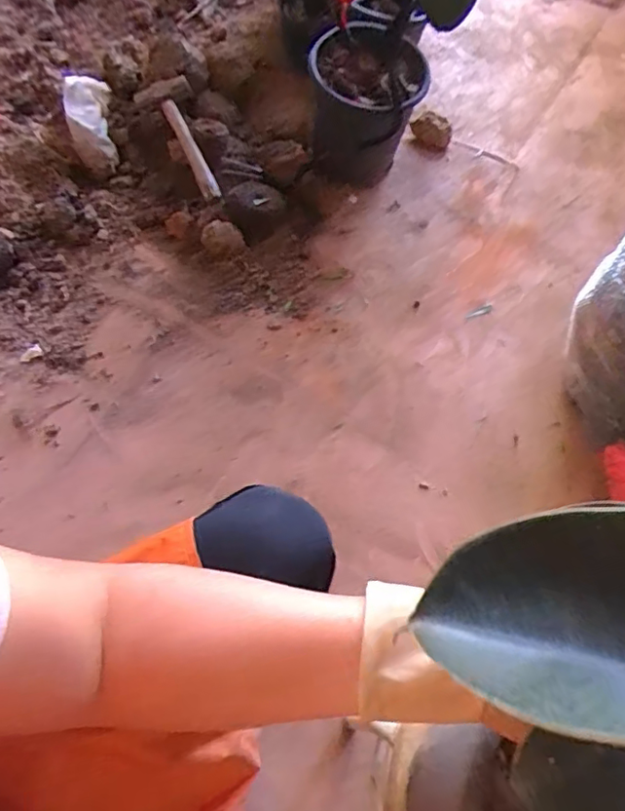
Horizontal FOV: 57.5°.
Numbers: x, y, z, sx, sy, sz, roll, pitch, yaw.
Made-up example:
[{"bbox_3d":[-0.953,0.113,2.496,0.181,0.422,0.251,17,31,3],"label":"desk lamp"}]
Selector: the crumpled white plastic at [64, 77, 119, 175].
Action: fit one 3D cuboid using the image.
[{"bbox_3d":[-0.499,-0.631,1.284,0.096,0.024,0.232,-8,94,8],"label":"crumpled white plastic"}]

